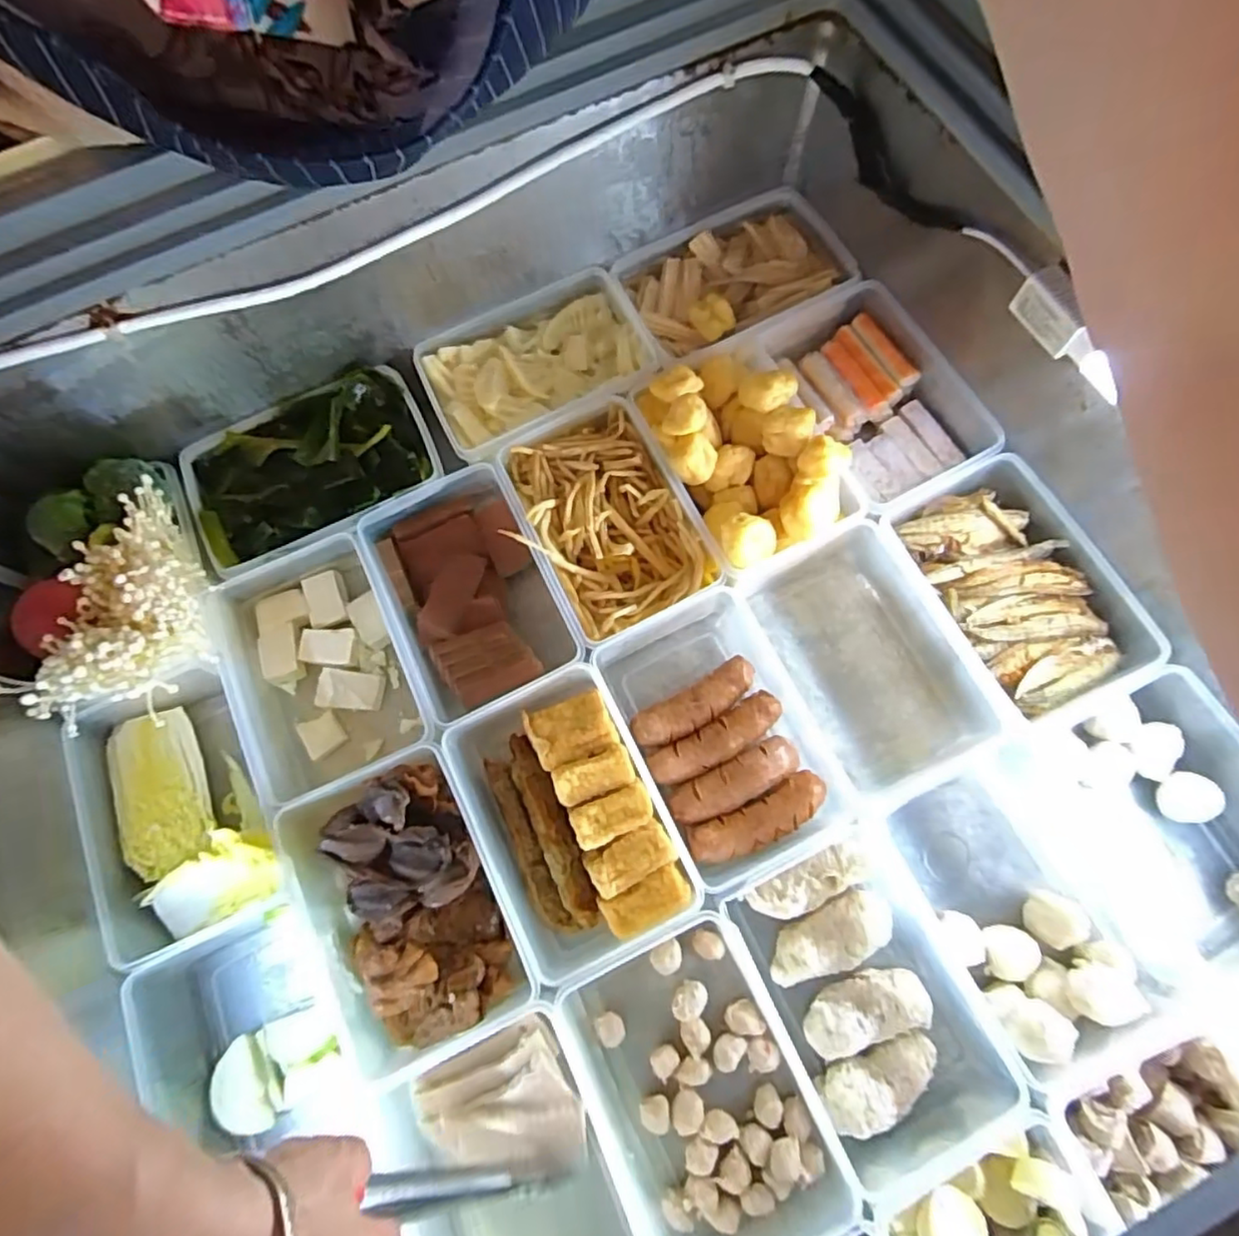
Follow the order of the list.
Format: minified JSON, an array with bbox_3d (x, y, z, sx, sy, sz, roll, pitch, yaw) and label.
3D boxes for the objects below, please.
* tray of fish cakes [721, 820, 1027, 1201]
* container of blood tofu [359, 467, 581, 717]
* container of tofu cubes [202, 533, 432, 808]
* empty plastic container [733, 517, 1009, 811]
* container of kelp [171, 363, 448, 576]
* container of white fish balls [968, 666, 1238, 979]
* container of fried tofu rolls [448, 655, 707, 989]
[{"bbox_3d":[0.163,0.254,0.439,0.127,0.065,0.185,-24,71,-10],"label":"tray of fish cakes"},{"bbox_3d":[-0.122,-0.022,0.518,0.118,0.048,0.189,-24,71,-10],"label":"container of blood tofu"},{"bbox_3d":[-0.233,0.039,0.514,0.126,0.062,0.188,-24,71,-10],"label":"container of tofu cubes"},{"bbox_3d":[0.190,0.029,0.495,0.117,0.067,0.191,-24,71,-10],"label":"empty plastic container"},{"bbox_3d":[-0.257,-0.124,0.544,0.195,0.051,0.125,-22,71,-9],"label":"container of kelp"},{"bbox_3d":[0.374,0.143,0.454,0.128,0.077,0.184,-25,71,-10],"label":"container of white fish balls"},{"bbox_3d":[-0.040,0.142,0.474,0.124,0.063,0.197,-25,71,-10],"label":"container of fried tofu rolls"}]

